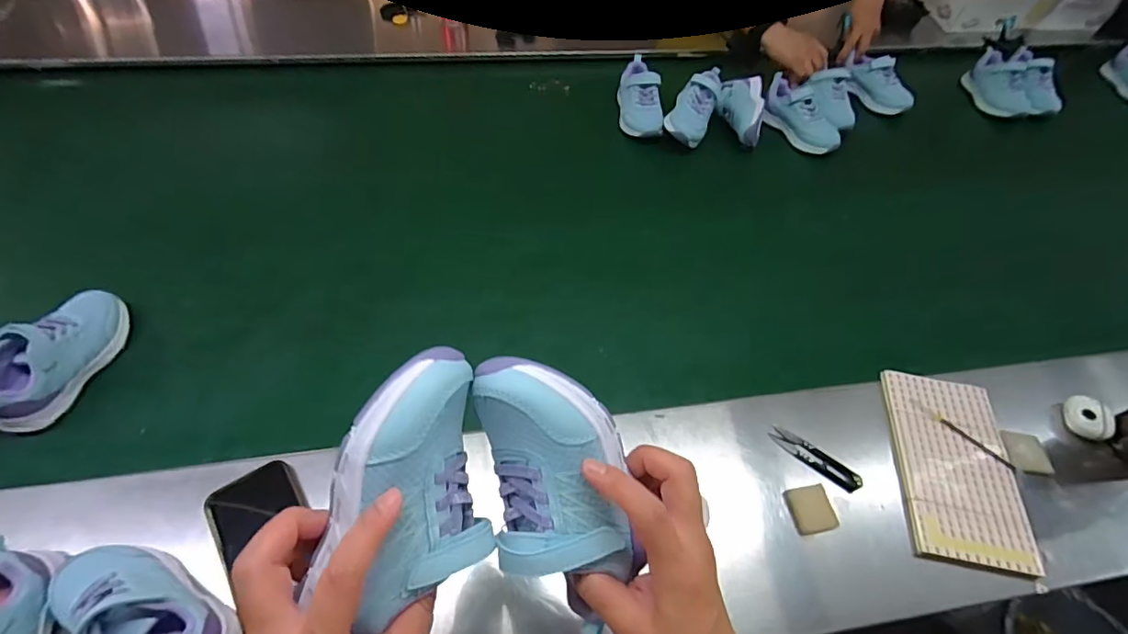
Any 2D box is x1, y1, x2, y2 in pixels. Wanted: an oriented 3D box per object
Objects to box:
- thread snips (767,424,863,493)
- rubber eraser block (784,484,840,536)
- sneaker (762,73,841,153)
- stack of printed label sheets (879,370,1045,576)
[{"bbox_3d":[0.279,0.157,0.574,0.102,0.010,0.027,30,58,16],"label":"thread snips"},{"bbox_3d":[0.260,0.200,0.539,0.046,0.008,0.047,-3,55,-7],"label":"rubber eraser block"},{"bbox_3d":[0.430,-0.363,0.938,0.074,0.063,0.173,-27,61,-22],"label":"sneaker"},{"bbox_3d":[0.435,0.162,0.573,0.121,0.012,0.207,9,56,4],"label":"stack of printed label sheets"}]

